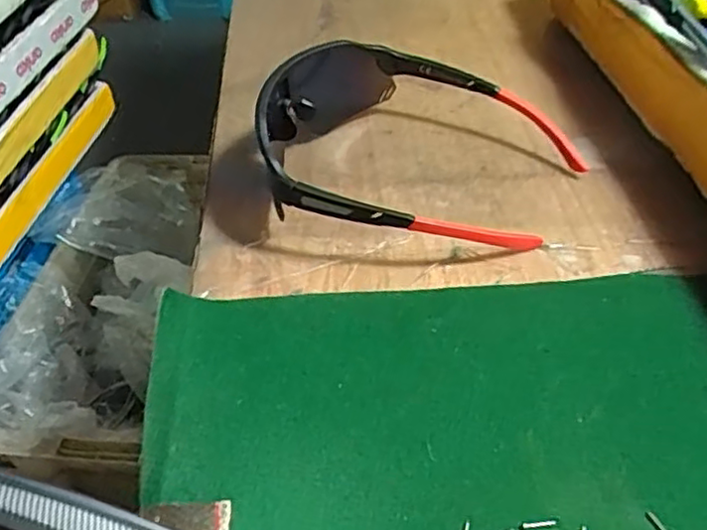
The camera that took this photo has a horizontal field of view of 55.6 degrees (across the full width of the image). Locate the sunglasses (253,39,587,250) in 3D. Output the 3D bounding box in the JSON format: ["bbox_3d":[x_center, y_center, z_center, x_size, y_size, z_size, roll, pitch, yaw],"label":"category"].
[{"bbox_3d":[0.036,-0.071,0.379,0.185,0.054,0.152,5,43,8],"label":"sunglasses"}]

